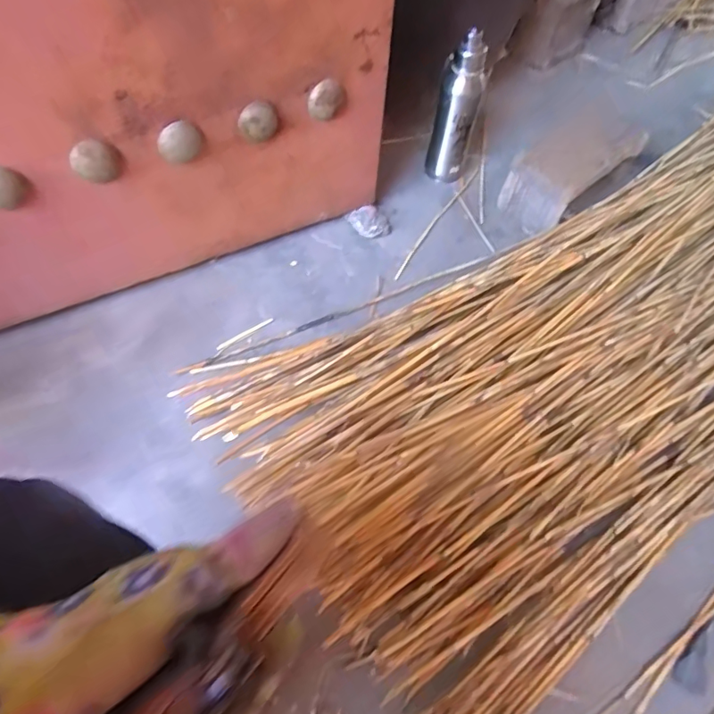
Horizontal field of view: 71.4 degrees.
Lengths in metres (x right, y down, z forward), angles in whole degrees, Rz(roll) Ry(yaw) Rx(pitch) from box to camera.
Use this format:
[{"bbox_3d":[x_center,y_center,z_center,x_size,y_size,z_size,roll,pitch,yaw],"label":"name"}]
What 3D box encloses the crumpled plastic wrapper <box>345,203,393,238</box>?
[{"bbox_3d":[0.027,-0.268,0.987,0.073,0.021,0.071,-23,63,-16],"label":"crumpled plastic wrapper"}]

